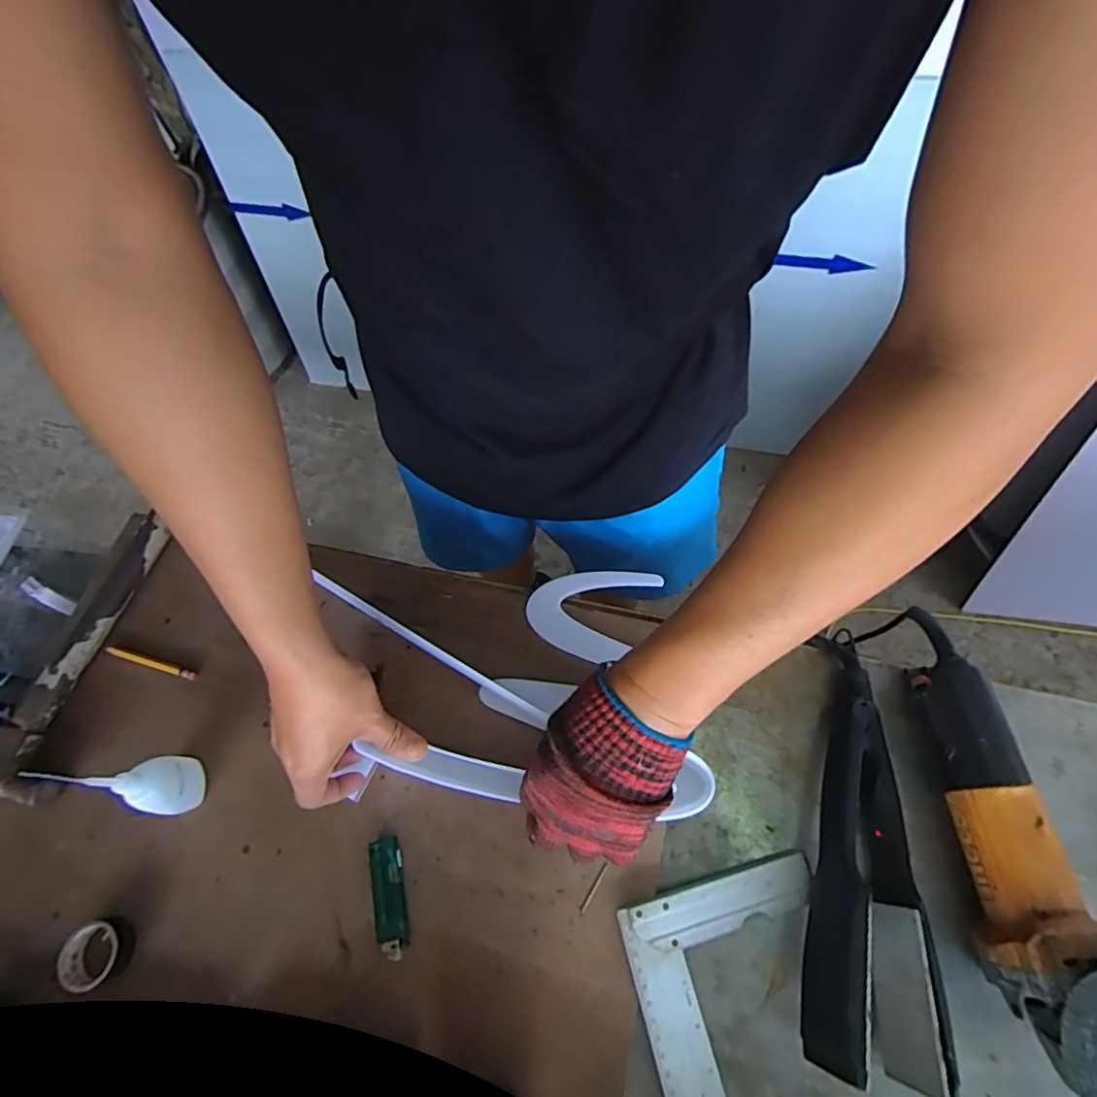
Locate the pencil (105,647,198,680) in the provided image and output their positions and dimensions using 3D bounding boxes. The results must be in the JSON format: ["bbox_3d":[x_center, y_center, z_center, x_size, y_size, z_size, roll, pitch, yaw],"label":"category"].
[{"bbox_3d":[-0.375,0.107,0.529,0.094,0.008,0.009,14,68,9],"label":"pencil"}]

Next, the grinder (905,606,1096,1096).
[{"bbox_3d":[0.330,0.204,0.393,0.083,0.092,0.306,-6,63,2],"label":"grinder"}]

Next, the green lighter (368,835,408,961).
[{"bbox_3d":[-0.125,0.268,0.432,0.026,0.010,0.080,-12,67,-2],"label":"green lighter"}]

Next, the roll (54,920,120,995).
[{"bbox_3d":[-0.348,0.310,0.426,0.048,0.017,0.044,-1,67,3],"label":"roll"}]

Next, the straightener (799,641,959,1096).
[{"bbox_3d":[0.228,0.219,0.411,0.079,0.065,0.263,7,68,6],"label":"straightener"}]

